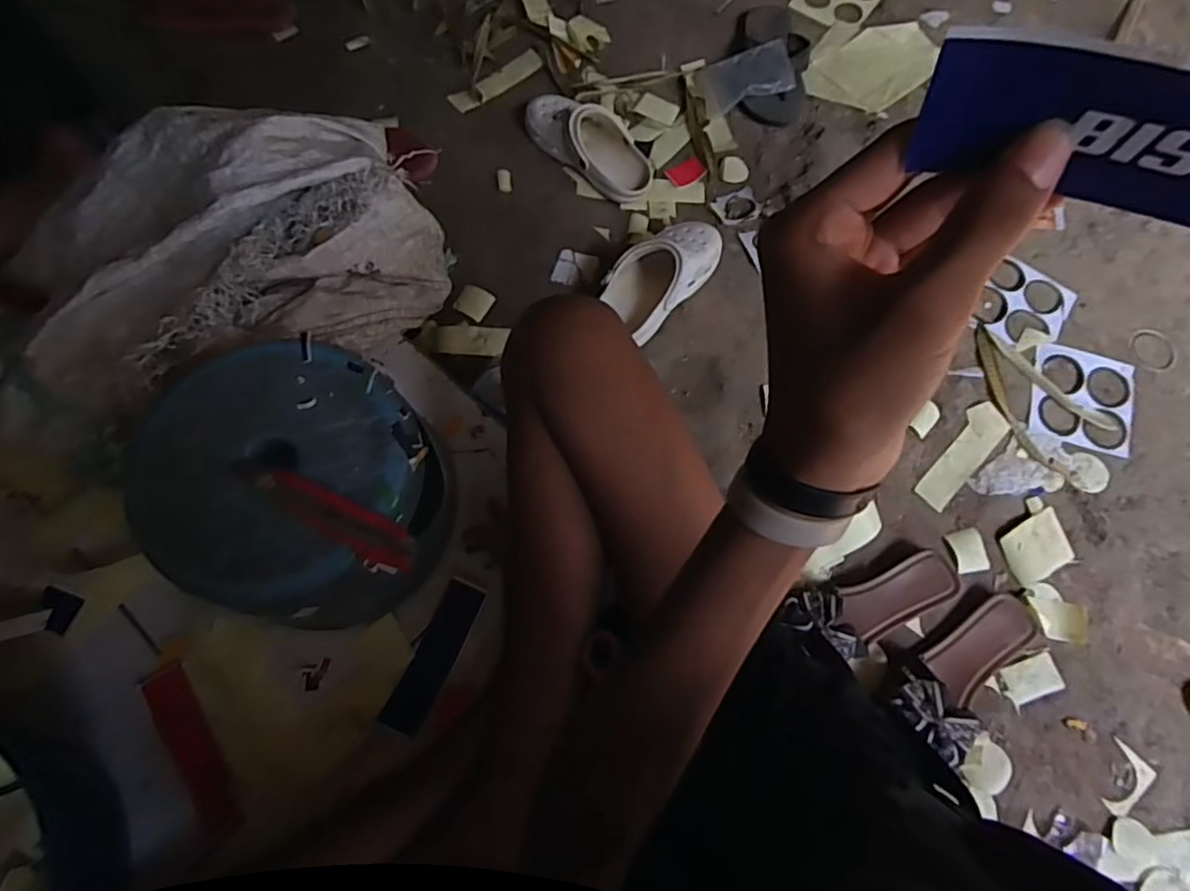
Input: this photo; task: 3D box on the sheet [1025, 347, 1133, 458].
[{"bbox_3d":[0.653,-0.062,0.826,0.134,0.007,0.135,16,74,2],"label":"sheet"}]

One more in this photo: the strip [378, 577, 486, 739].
[{"bbox_3d":[-0.159,0.208,0.615,0.040,0.006,0.149,21,68,12],"label":"strip"}]

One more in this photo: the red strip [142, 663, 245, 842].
[{"bbox_3d":[-0.390,0.297,0.597,0.052,0.014,0.160,-30,76,1],"label":"red strip"}]

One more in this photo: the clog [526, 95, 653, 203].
[{"bbox_3d":[-0.003,-0.488,0.959,0.222,0.069,0.102,40,76,12],"label":"clog"}]

